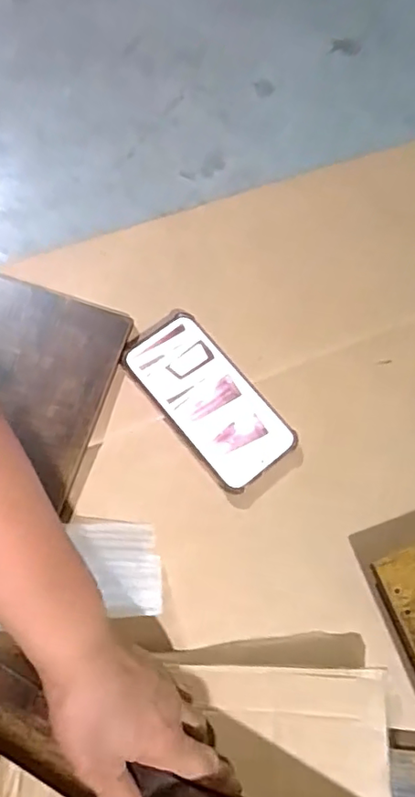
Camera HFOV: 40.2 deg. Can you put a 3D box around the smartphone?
[{"bbox_3d":[-0.001,-0.001,0.493,0.078,0.007,0.161,-38,78,-13],"label":"smartphone"}]

